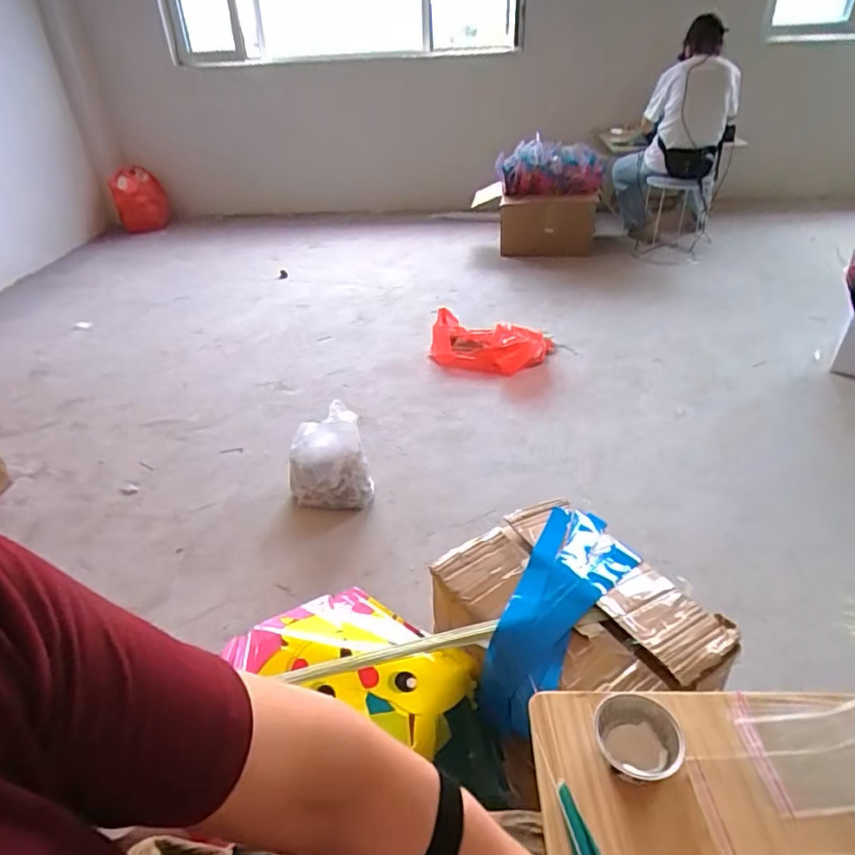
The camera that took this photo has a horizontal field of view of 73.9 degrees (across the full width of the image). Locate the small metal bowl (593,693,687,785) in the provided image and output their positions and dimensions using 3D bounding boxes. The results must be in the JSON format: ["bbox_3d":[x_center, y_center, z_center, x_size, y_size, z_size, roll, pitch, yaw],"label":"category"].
[{"bbox_3d":[0.210,0.310,0.566,0.078,0.036,0.079,-2,33,2],"label":"small metal bowl"}]

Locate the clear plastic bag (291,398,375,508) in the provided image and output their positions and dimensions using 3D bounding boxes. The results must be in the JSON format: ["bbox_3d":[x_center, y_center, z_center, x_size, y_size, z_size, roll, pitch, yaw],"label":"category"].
[{"bbox_3d":[-0.288,0.098,1.625,0.223,0.263,0.181,-13,36,-13],"label":"clear plastic bag"}]

